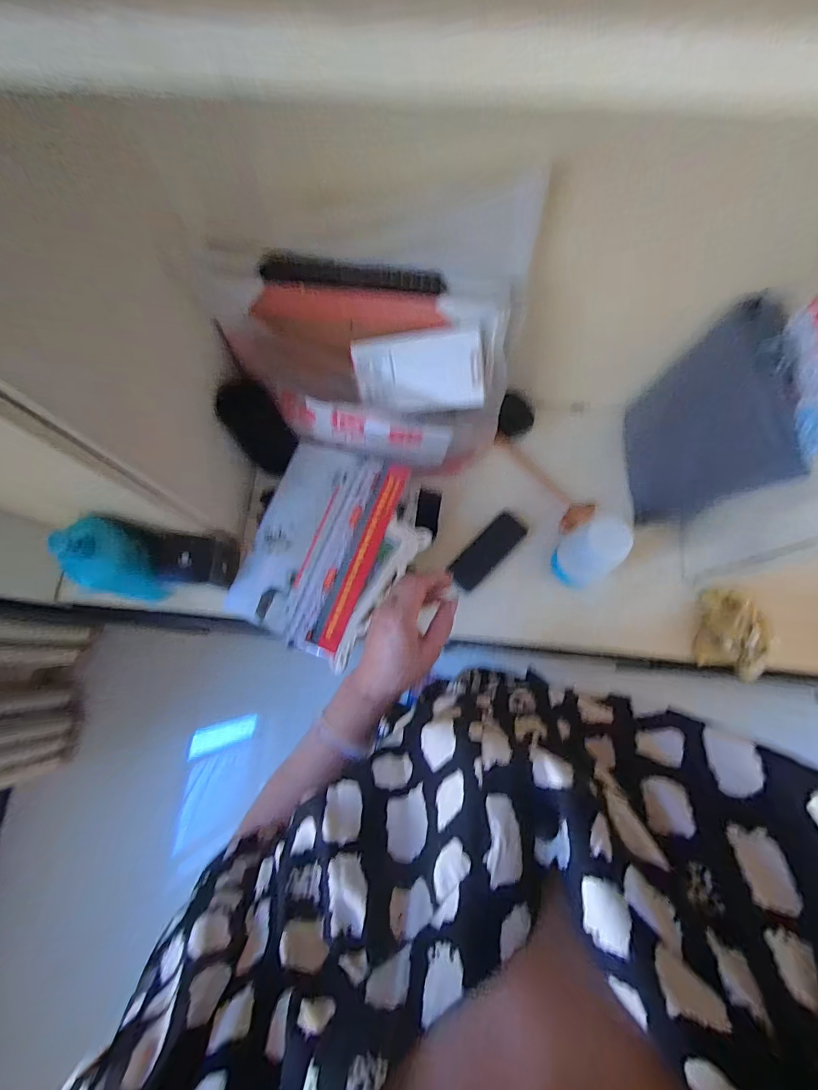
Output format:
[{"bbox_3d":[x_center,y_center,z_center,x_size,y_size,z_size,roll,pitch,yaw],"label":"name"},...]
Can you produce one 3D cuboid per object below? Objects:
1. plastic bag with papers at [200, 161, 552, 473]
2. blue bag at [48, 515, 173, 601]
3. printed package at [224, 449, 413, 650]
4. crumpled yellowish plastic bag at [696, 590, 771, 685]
[{"bbox_3d":[-0.041,-0.246,0.590,0.410,0.329,0.073,-2,31,14],"label":"plastic bag with papers"},{"bbox_3d":[-0.442,0.028,0.647,0.083,0.186,0.064,-23,55,-5],"label":"blue bag"},{"bbox_3d":[-0.147,-0.008,0.667,0.211,0.016,0.302,19,80,19],"label":"printed package"},{"bbox_3d":[0.495,0.138,0.662,0.089,0.046,0.124,12,76,4],"label":"crumpled yellowish plastic bag"}]

